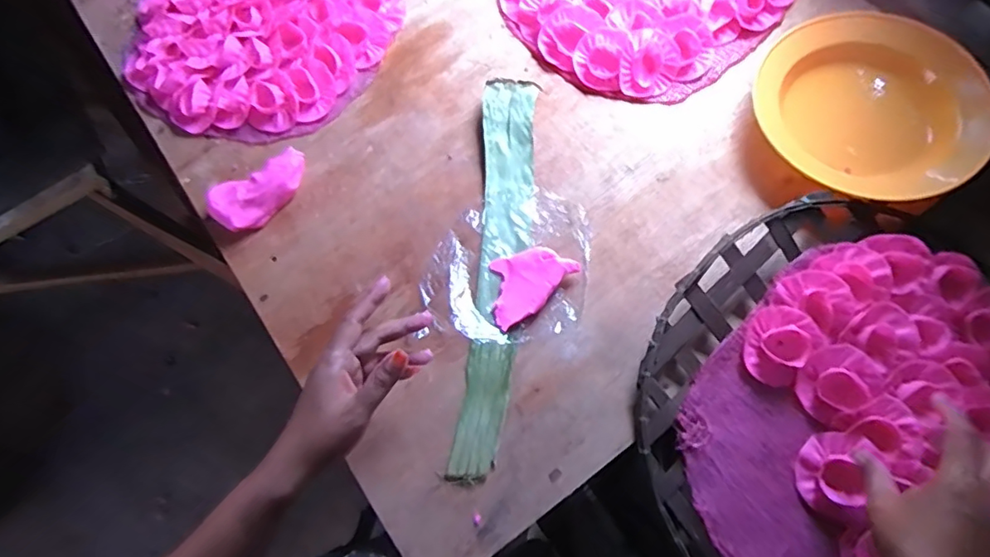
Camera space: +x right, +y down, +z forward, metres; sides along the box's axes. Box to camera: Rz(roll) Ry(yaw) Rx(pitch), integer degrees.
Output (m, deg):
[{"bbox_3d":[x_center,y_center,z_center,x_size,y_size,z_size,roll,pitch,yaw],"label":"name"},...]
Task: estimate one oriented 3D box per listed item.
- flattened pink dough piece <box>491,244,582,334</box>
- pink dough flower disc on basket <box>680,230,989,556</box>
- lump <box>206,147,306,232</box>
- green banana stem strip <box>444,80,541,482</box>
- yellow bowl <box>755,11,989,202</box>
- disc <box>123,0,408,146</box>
[{"bbox_3d":[0.033,0.001,0.543,0.091,0.018,0.064,-28,71,-6],"label":"flattened pink dough piece"},{"bbox_3d":[0.341,0.143,0.488,0.308,0.064,0.336,0,74,1],"label":"pink dough flower disc on basket"},{"bbox_3d":[-0.246,-0.090,0.586,0.109,0.035,0.054,-29,71,-6],"label":"lump"},{"bbox_3d":[0.005,-0.017,0.554,0.056,0.015,0.408,3,71,6],"label":"green banana stem strip"},{"bbox_3d":[0.365,-0.164,0.557,0.186,0.066,0.215,-43,73,-11],"label":"yellow bowl"},{"bbox_3d":[-0.276,-0.311,0.661,0.299,0.022,0.311,0,74,1],"label":"disc"}]

